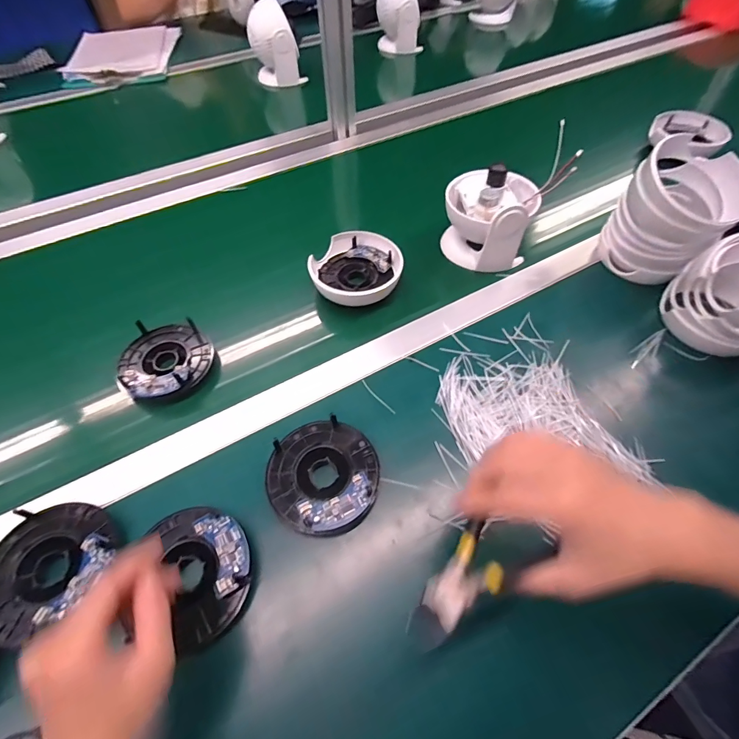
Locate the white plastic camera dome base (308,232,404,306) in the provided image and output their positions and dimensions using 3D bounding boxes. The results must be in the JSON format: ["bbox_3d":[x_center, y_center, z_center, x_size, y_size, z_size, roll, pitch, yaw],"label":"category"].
[{"bbox_3d":[-0.016,-0.128,0.503,0.107,0.032,0.115,-1,57,1],"label":"white plastic camera dome base"}]

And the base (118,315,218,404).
[{"bbox_3d":[-0.235,-0.013,0.446,0.098,0.032,0.119,-38,64,-21],"label":"base"}]

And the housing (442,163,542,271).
[{"bbox_3d":[0.158,-0.208,0.519,0.109,0.109,0.110,14,58,10],"label":"housing"}]

